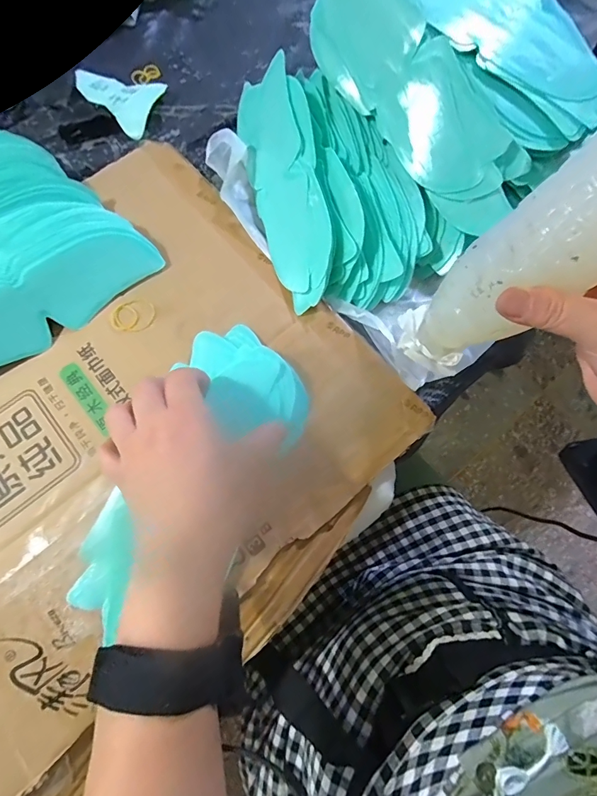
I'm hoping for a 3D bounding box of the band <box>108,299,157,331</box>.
[{"bbox_3d":[-0.152,-0.076,0.357,0.041,0.004,0.030,-19,75,-5],"label":"band"}]

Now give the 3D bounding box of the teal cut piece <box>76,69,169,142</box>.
[{"bbox_3d":[-0.208,-0.336,0.437,0.099,0.012,0.074,20,75,5],"label":"teal cut piece"}]

